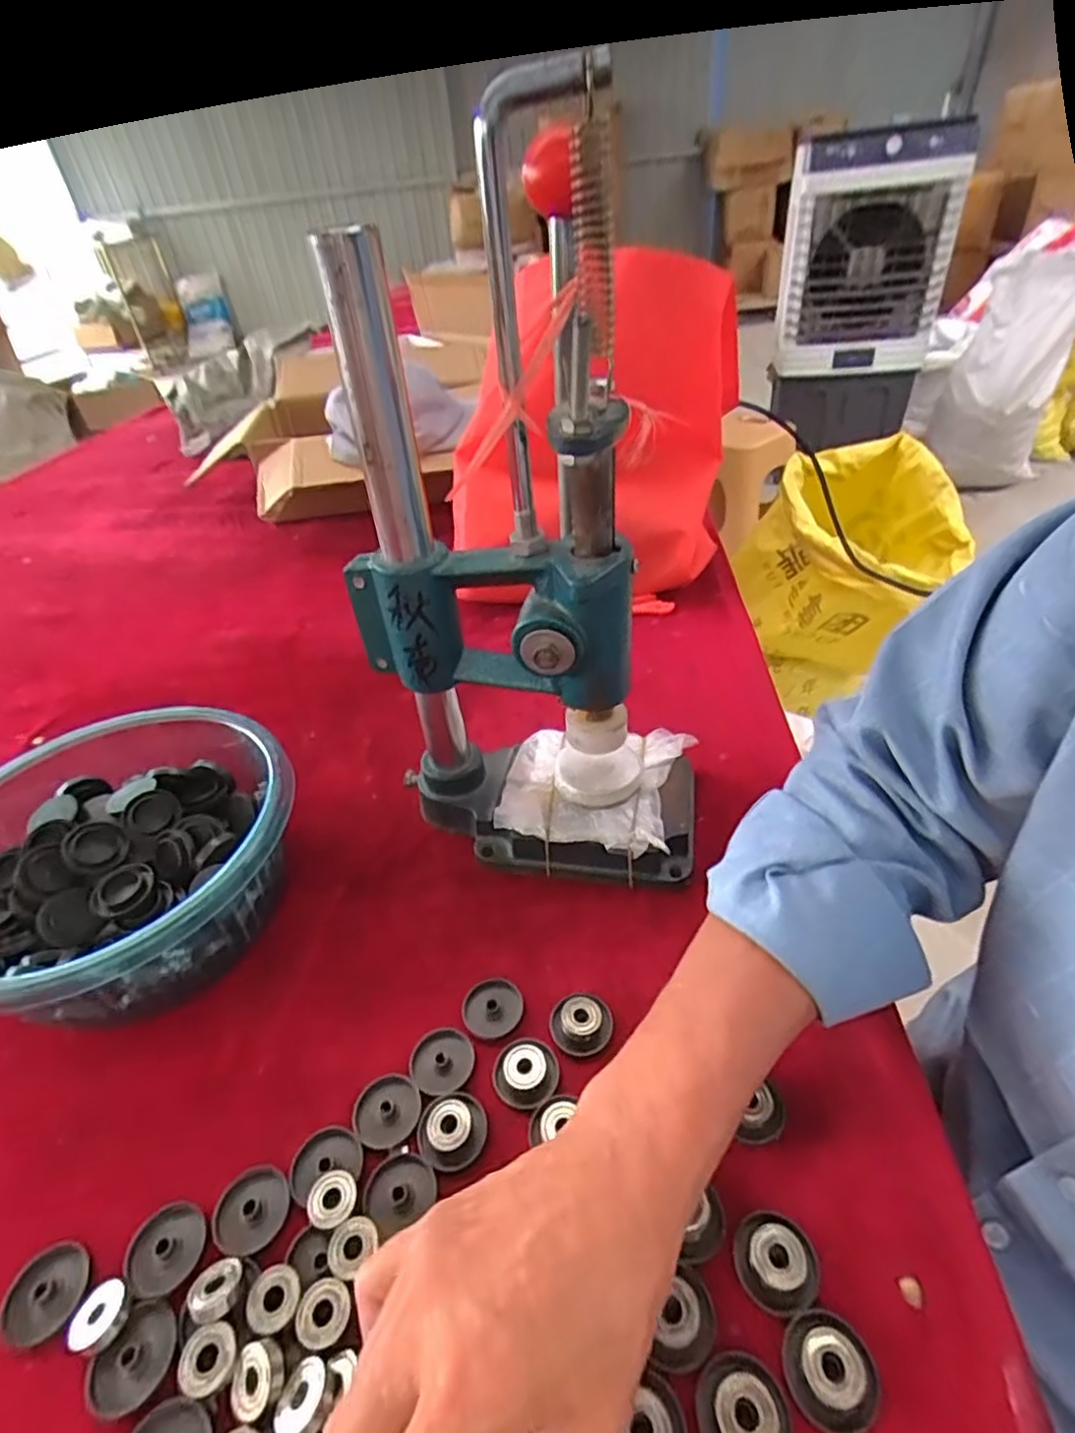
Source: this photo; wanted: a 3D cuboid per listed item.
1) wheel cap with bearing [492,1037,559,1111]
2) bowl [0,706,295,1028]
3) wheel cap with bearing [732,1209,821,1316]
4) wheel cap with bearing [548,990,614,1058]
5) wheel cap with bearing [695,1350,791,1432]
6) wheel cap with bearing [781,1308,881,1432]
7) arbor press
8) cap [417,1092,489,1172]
[{"bbox_3d":[-0.006,0.181,0.331,0.033,0.009,0.035,-4,38,3],"label":"wheel cap with bearing"},{"bbox_3d":[-0.252,0.095,0.405,0.201,0.090,0.198,-4,38,3],"label":"bowl"},{"bbox_3d":[0.099,0.225,0.268,0.031,0.014,0.034,-4,38,3],"label":"wheel cap with bearing"},{"bbox_3d":[0.024,0.165,0.350,0.033,0.007,0.034,-4,38,3],"label":"wheel cap with bearing"},{"bbox_3d":[0.075,0.253,0.234,0.032,0.012,0.032,-4,38,3],"label":"wheel cap with bearing"},{"bbox_3d":[0.110,0.244,0.241,0.031,0.012,0.032,-4,38,3],"label":"wheel cap with bearing"},{"bbox_3d":[-0.007,-0.074,0.364,0.201,0.365,0.119,4,39,12],"label":"arbor press"},{"bbox_3d":[-0.042,0.199,0.313,0.033,0.007,0.033,-4,38,3],"label":"cap"}]

